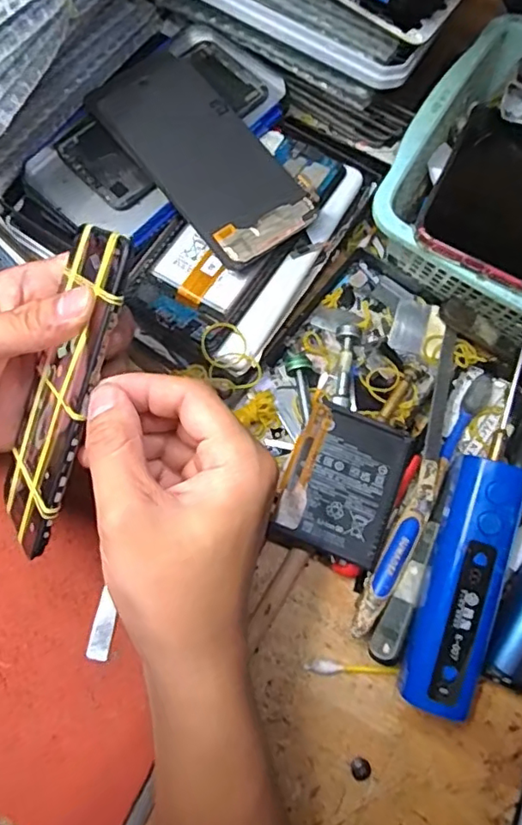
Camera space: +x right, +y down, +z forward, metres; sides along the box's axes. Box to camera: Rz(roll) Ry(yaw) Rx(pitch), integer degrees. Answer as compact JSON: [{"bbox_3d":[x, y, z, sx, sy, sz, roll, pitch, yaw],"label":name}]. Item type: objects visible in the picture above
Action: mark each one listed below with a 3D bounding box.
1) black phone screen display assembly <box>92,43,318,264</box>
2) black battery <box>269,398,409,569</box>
[{"bbox_3d":[-0.038,-0.163,0.358,0.068,0.009,0.162,-39,77,-5],"label":"black phone screen display assembly"},{"bbox_3d":[0.047,0.040,0.326,0.062,0.005,0.085,19,71,5],"label":"black battery"}]

